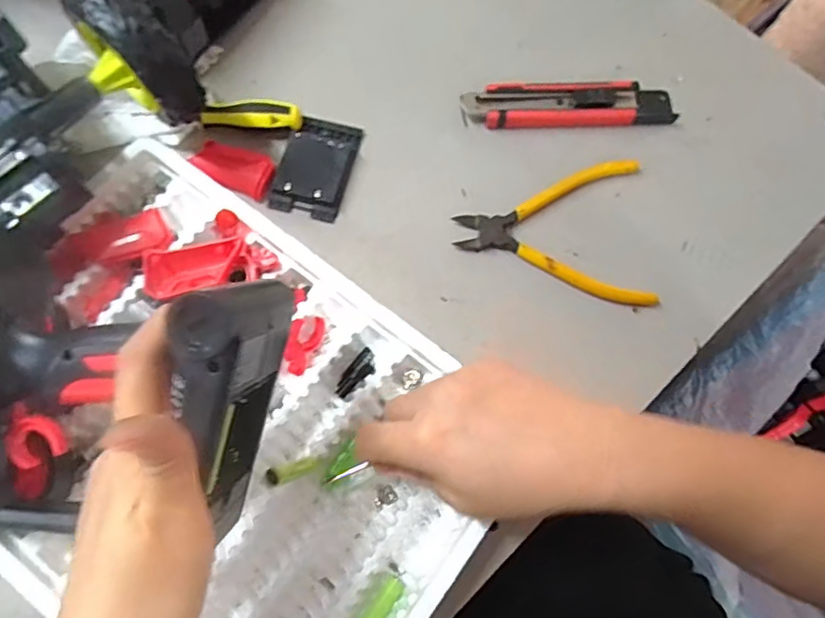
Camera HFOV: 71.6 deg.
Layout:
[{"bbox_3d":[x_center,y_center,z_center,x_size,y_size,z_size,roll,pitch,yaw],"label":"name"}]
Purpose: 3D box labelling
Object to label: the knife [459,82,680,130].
[{"bbox_3d":[0.127,-0.162,0.454,0.170,0.017,0.035,-2,74,-3],"label":"knife"}]

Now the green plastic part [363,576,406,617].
[{"bbox_3d":[-0.020,0.183,0.344,0.011,0.004,0.043,37,76,8],"label":"green plastic part"}]

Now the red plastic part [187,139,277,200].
[{"bbox_3d":[-0.136,-0.107,0.434,0.063,0.009,0.033,21,74,4],"label":"red plastic part"}]

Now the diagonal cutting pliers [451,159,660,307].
[{"bbox_3d":[0.106,-0.061,0.426,0.142,0.014,0.112,2,74,-1],"label":"diagonal cutting pliers"}]

